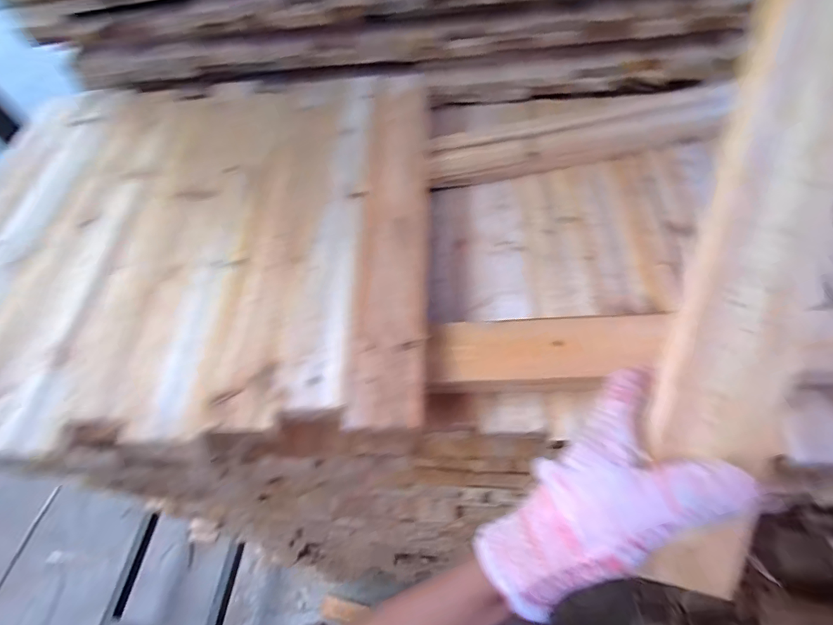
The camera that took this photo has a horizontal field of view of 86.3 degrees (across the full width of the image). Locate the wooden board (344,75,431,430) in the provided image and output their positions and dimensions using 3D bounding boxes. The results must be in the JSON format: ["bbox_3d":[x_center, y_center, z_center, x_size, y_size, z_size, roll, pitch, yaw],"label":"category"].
[{"bbox_3d":[-0.022,-0.105,0.503,0.073,0.036,0.484,0,59,3],"label":"wooden board"}]

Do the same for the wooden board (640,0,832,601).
[{"bbox_3d":[0.202,-0.087,0.235,0.073,0.017,0.476,14,93,11],"label":"wooden board"}]

